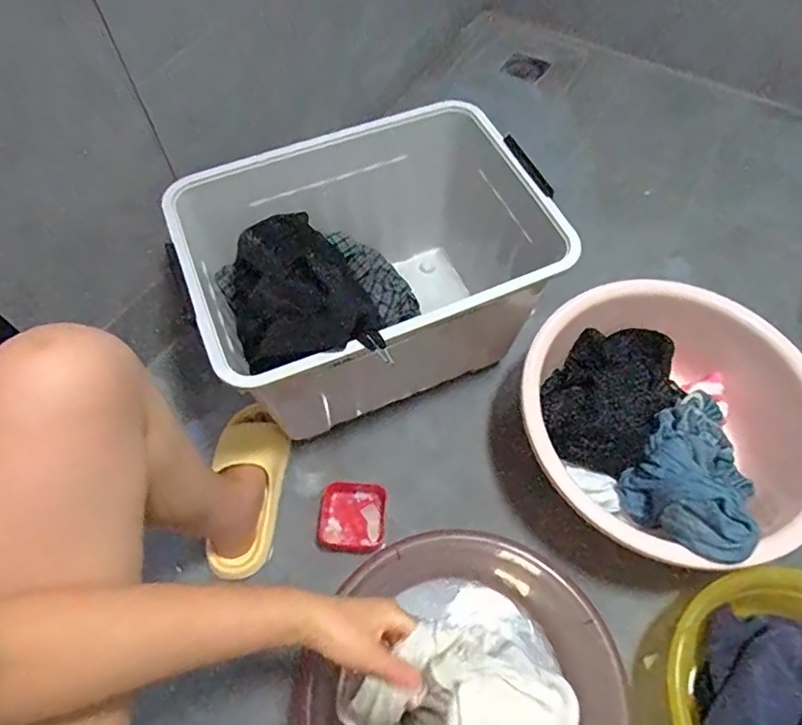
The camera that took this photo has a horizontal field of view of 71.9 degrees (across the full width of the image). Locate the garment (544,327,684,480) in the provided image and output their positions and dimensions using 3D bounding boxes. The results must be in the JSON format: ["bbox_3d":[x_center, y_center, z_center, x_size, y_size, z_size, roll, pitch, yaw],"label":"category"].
[{"bbox_3d":[0.299,0.041,0.792,0.160,0.066,0.237,36,66,17],"label":"garment"}]

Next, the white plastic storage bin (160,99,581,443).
[{"bbox_3d":[-0.039,-0.110,0.810,0.474,0.293,0.338,-22,64,-13],"label":"white plastic storage bin"}]

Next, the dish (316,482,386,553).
[{"bbox_3d":[-0.070,0.221,0.792,0.095,0.028,0.093,6,61,2],"label":"dish"}]

